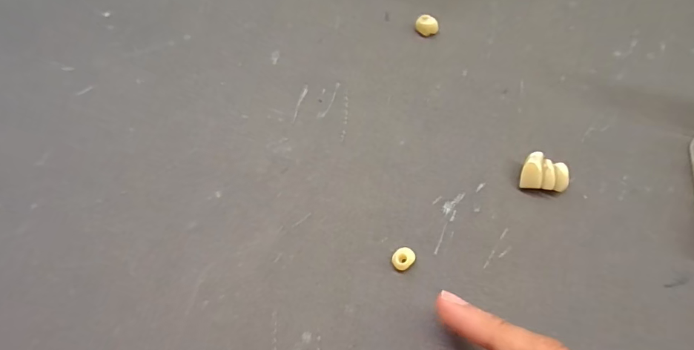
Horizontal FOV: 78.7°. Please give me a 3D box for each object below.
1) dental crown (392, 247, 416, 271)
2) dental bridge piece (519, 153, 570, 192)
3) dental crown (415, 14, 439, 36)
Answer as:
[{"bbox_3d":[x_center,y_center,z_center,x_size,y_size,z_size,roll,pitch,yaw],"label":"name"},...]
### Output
[{"bbox_3d":[0.022,0.032,0.163,0.009,0.004,0.007,-40,72,-15],"label":"dental crown"},{"bbox_3d":[0.081,0.000,0.173,0.019,0.008,0.013,9,67,5],"label":"dental bridge piece"},{"bbox_3d":[0.040,-0.074,0.211,0.011,0.007,0.007,32,70,15],"label":"dental crown"}]

